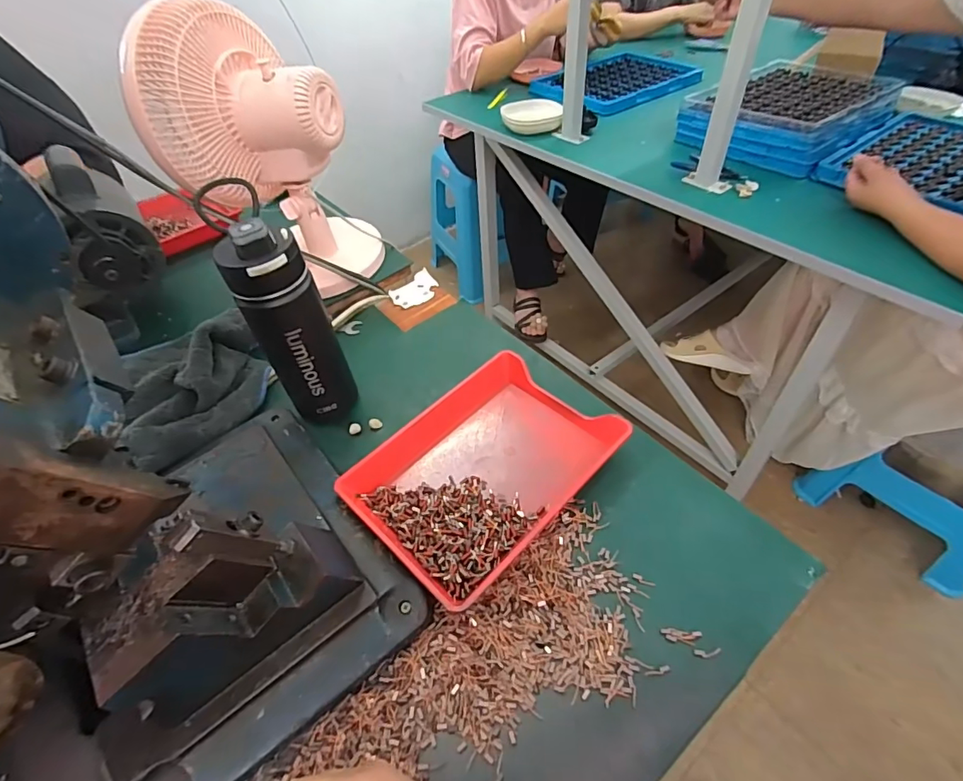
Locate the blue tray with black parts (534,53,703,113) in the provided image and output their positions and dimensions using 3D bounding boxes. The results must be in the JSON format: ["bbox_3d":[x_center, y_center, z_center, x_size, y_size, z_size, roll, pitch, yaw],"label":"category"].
[{"bbox_3d":[0.353,-0.801,1.272,0.419,0.027,0.298,-32,53,-23],"label":"blue tray with black parts"}]

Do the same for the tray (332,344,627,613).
[{"bbox_3d":[0.003,0.073,0.485,0.236,0.028,0.176,-38,56,-27],"label":"tray"}]

